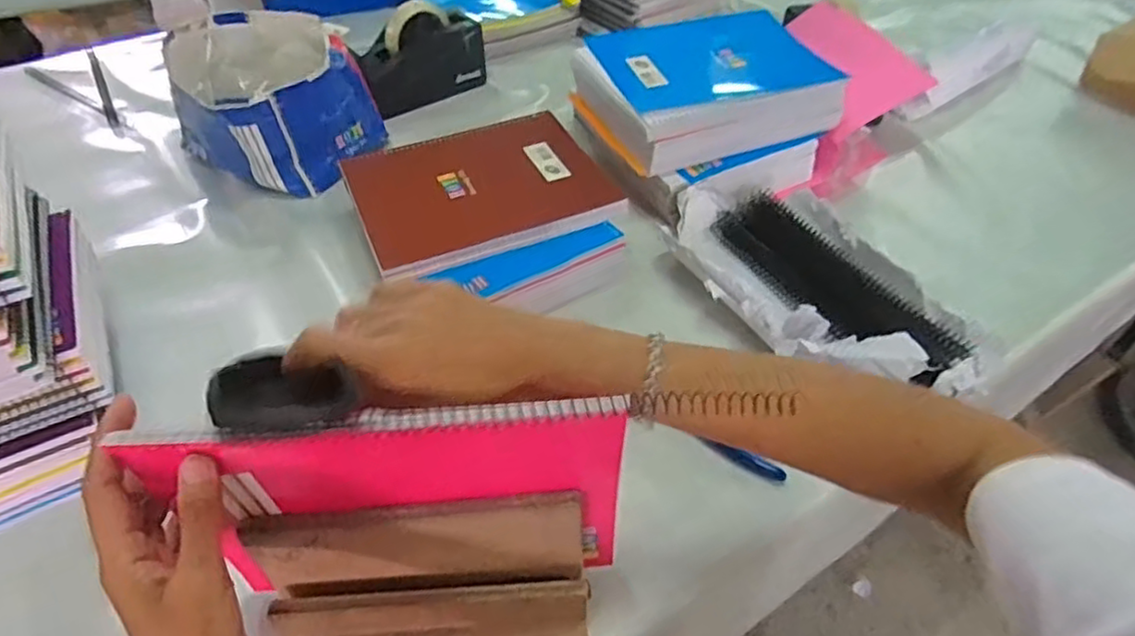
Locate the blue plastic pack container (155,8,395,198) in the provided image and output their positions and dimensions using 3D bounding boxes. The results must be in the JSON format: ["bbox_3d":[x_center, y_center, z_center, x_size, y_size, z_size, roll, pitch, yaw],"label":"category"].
[{"bbox_3d":[-0.366,-0.279,0.838,0.227,0.128,0.215,32,55,28],"label":"blue plastic pack container"}]

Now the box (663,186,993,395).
[{"bbox_3d":[0.242,-0.034,0.652,0.195,0.071,0.328,-21,49,-18],"label":"box"}]

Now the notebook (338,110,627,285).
[{"bbox_3d":[-0.092,-0.136,0.698,0.250,0.029,0.201,-20,49,-17],"label":"notebook"}]

